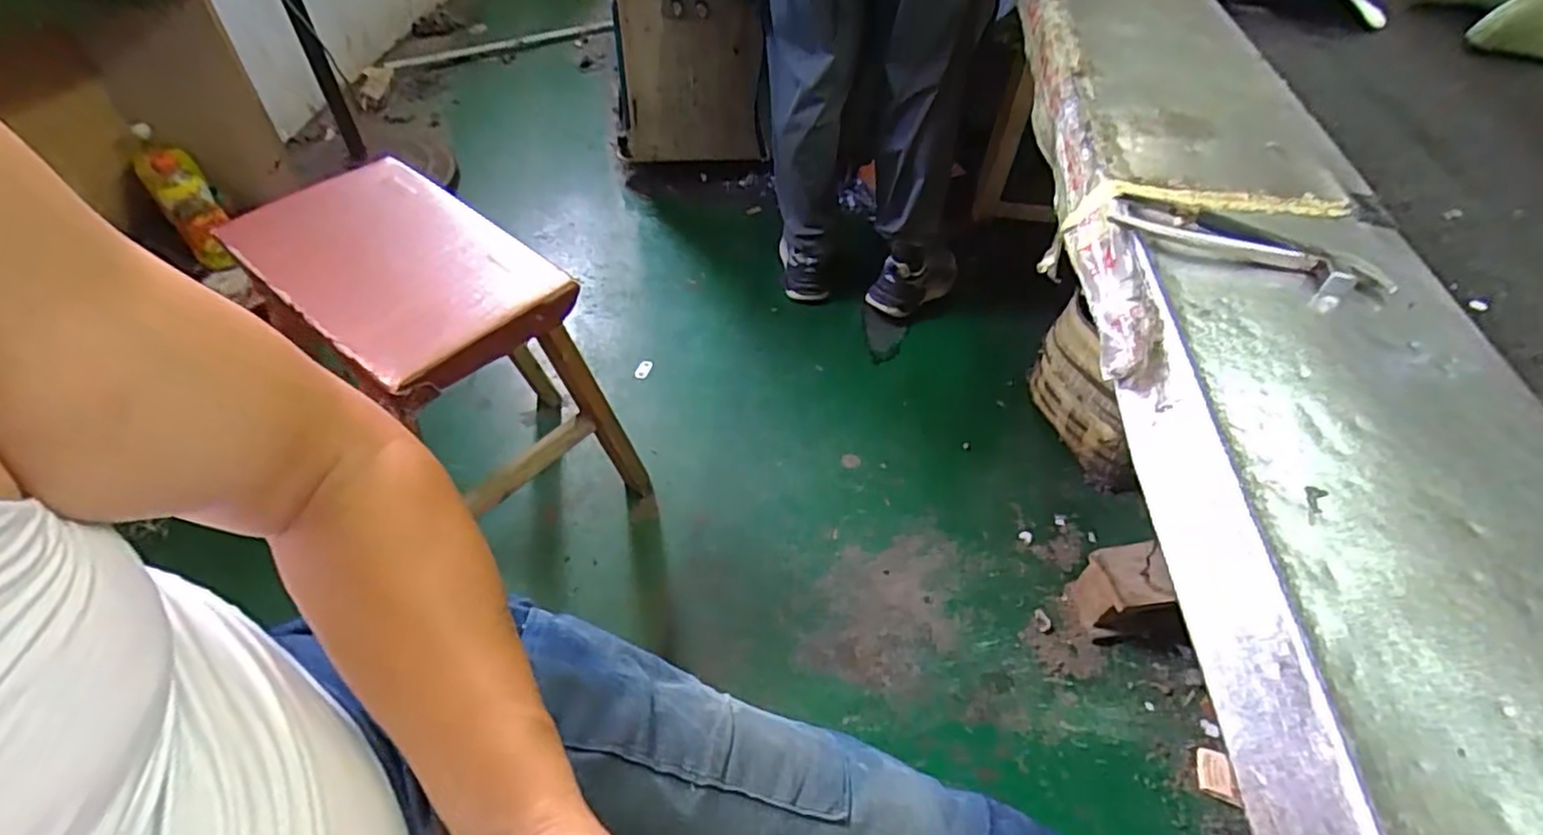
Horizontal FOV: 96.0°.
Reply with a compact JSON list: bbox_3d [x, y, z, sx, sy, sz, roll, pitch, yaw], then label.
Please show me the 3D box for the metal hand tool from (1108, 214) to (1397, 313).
[{"bbox_3d":[0.354,-0.120,0.517,0.191,0.015,0.043,21,51,13],"label":"metal hand tool"}]

